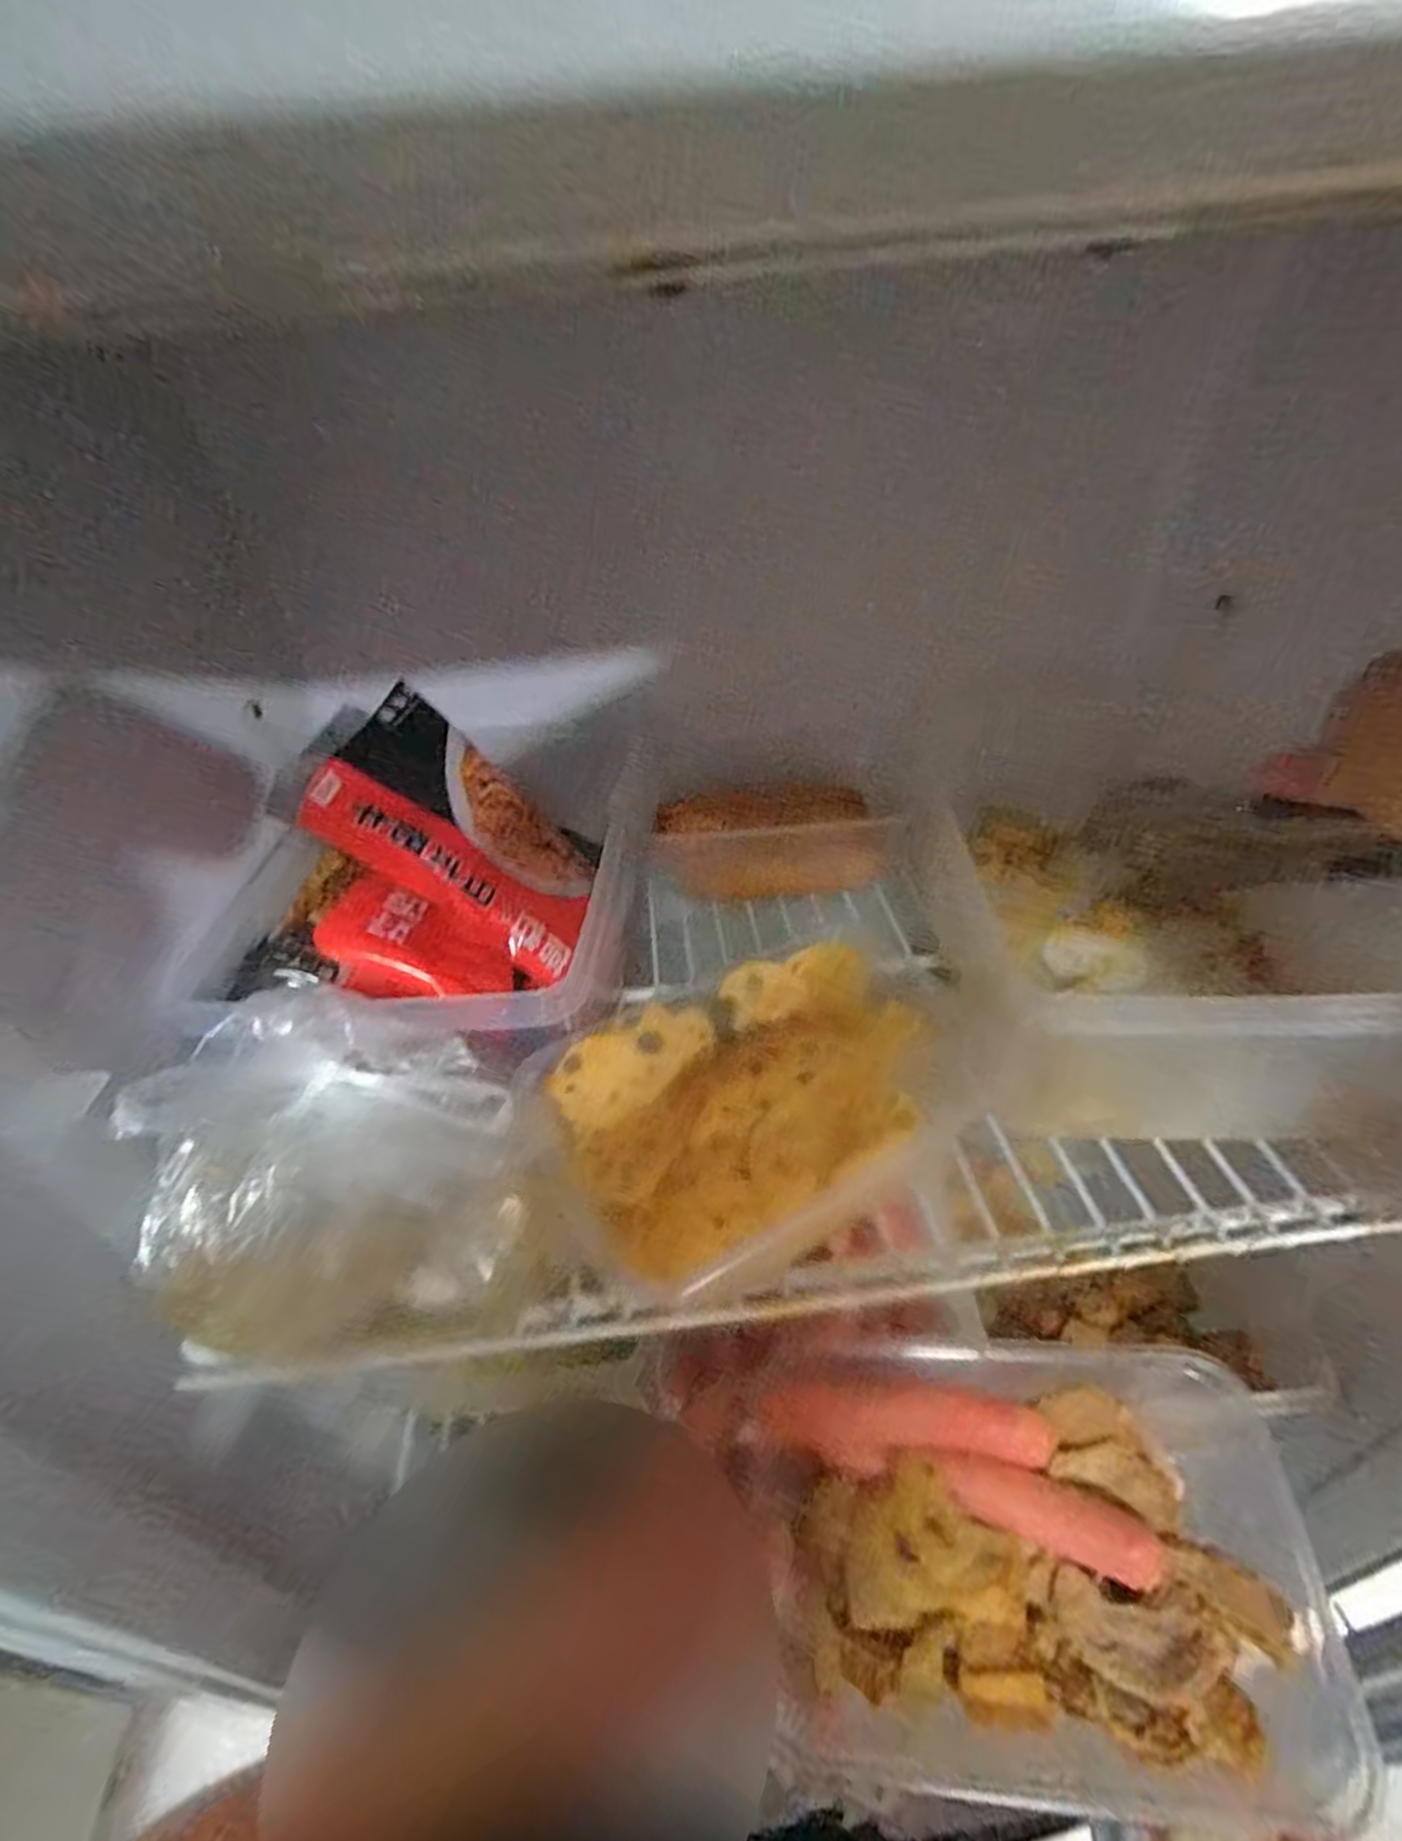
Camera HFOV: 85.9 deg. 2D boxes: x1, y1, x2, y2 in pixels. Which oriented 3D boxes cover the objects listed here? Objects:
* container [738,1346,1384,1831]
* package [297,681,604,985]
[{"bbox_3d":[0.108,0.217,0.261,0.173,0.051,0.115,1,38,5],"label":"container"},{"bbox_3d":[-0.111,-0.042,0.368,0.023,0.135,0.101,-35,30,33],"label":"package"}]

